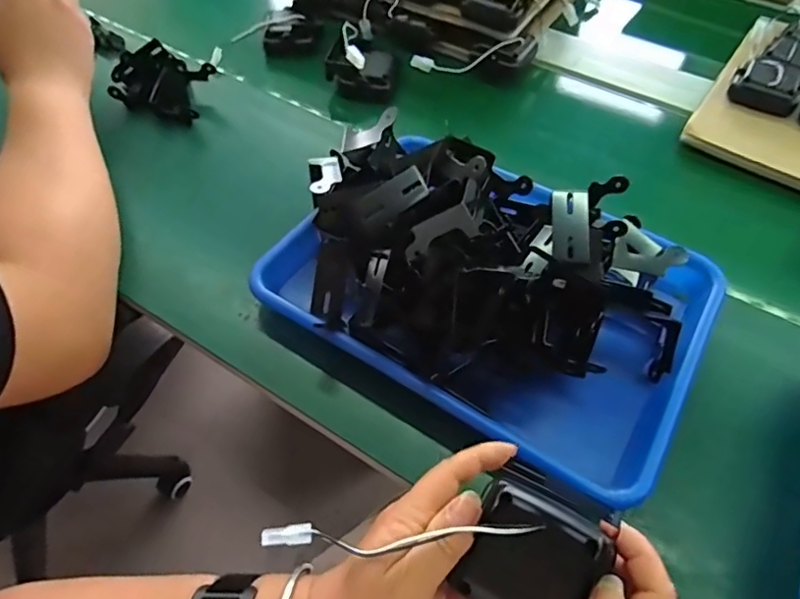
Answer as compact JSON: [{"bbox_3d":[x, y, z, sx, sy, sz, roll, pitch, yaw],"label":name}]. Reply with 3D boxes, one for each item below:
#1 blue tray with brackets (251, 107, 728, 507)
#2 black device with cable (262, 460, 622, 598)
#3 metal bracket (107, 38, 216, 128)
[{"bbox_3d":[0.071,-0.024,0.428,0.323,0.127,0.218,27,56,15],"label":"blue tray with brackets"},{"bbox_3d":[0.024,0.115,0.283,0.160,0.032,0.075,17,54,9],"label":"black device with cable"},{"bbox_3d":[-0.259,-0.242,0.606,0.116,0.036,0.081,20,55,10],"label":"metal bracket"}]

